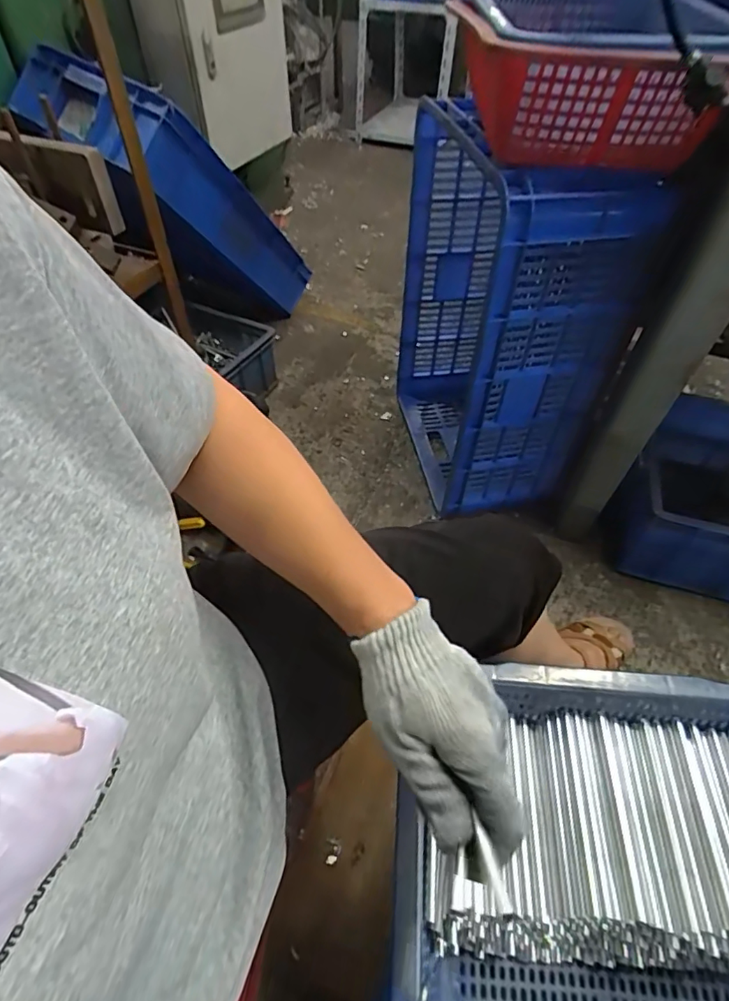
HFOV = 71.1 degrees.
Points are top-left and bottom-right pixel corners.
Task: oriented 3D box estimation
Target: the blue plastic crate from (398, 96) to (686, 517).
[{"bbox_3d":[0.226,-0.314,0.934,0.220,0.620,0.450,-6,52,-6],"label":"blue plastic crate"}]

